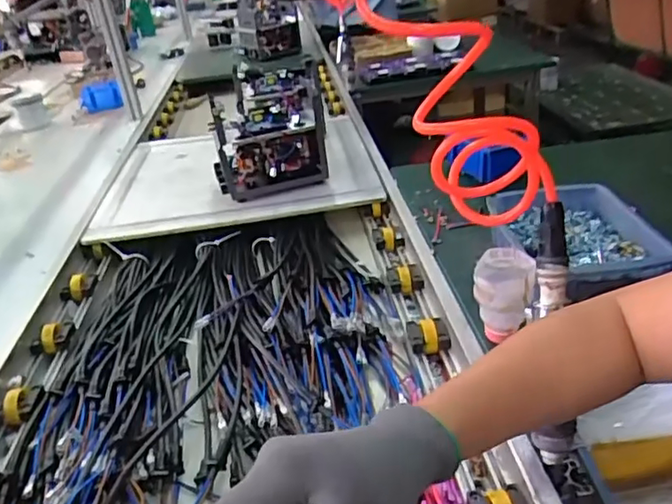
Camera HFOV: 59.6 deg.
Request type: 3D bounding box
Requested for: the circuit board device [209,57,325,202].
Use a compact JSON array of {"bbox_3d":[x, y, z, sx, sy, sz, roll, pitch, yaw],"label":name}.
[{"bbox_3d":[-0.140,-0.263,1.307,0.222,0.193,0.368,-7,29,-1],"label":"circuit board device"}]

